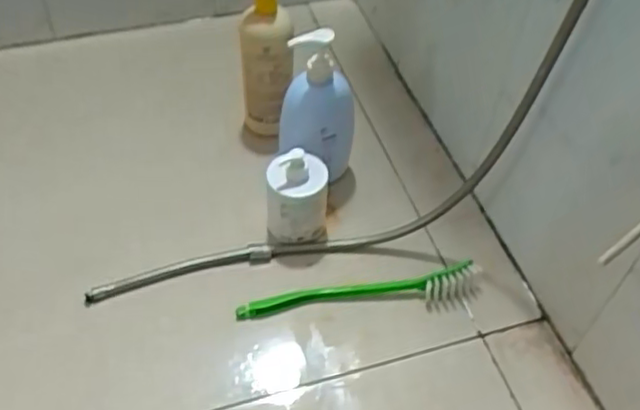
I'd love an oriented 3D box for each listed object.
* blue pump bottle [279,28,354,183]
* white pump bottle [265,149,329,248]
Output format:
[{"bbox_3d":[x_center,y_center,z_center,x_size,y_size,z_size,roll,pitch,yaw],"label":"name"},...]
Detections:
[{"bbox_3d":[-0.004,-0.133,0.961,0.106,0.250,0.054,3,50,-1],"label":"blue pump bottle"},{"bbox_3d":[-0.034,-0.009,0.957,0.087,0.137,0.066,3,51,-1],"label":"white pump bottle"}]

